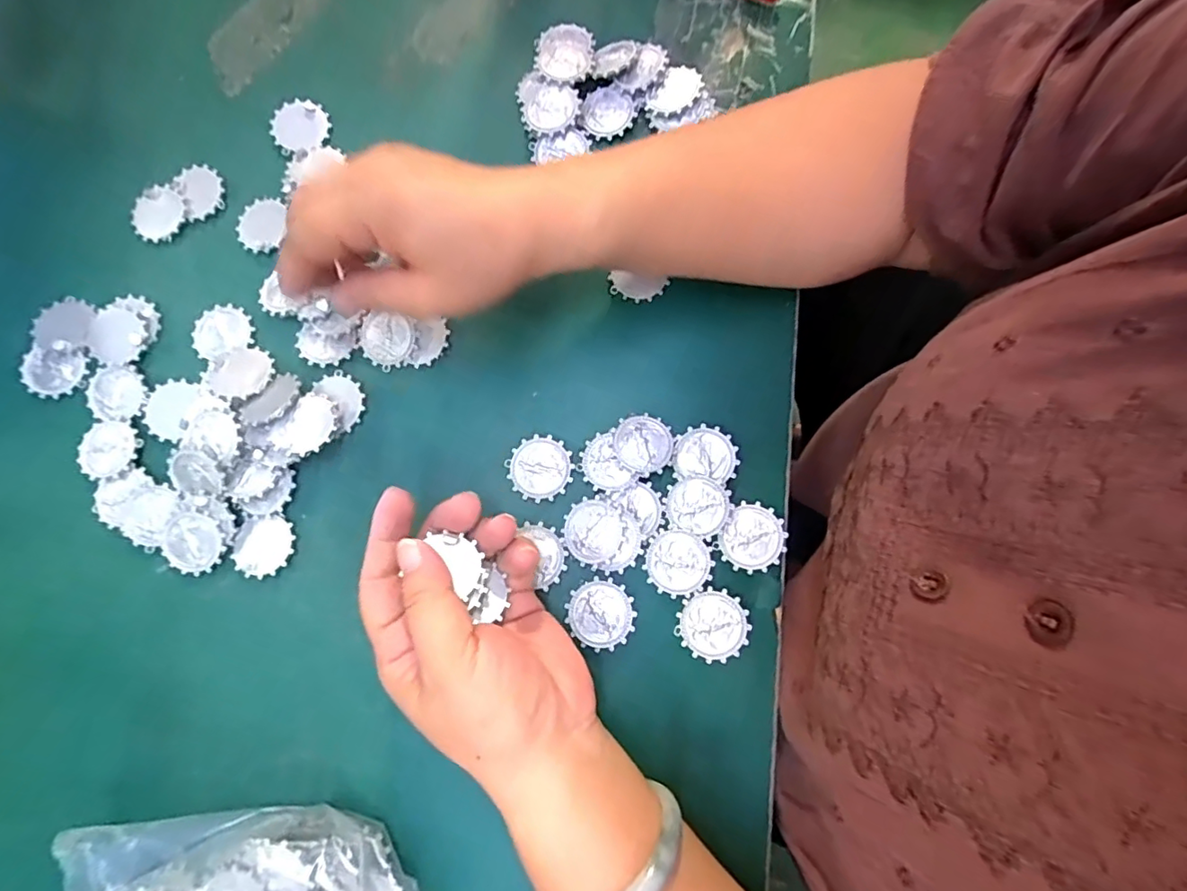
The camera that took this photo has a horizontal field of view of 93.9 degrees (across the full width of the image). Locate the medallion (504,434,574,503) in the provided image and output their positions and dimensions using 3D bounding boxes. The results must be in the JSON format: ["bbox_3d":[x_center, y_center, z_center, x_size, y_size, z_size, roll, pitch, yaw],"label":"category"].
[{"bbox_3d":[-0.028,0.012,0.290,0.032,0.004,0.033,0,80,1],"label":"medallion"}]

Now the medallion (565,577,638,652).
[{"bbox_3d":[0.004,0.083,0.273,0.032,0.004,0.032,0,80,1],"label":"medallion"}]

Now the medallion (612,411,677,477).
[{"bbox_3d":[0.026,-0.001,0.288,0.030,0.004,0.031,24,70,7],"label":"medallion"}]

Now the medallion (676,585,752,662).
[{"bbox_3d":[0.059,0.088,0.271,0.033,0.004,0.033,12,80,3],"label":"medallion"}]

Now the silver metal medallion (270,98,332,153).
[{"bbox_3d":[-0.176,-0.192,0.332,0.033,0.004,0.034,0,80,1],"label":"silver metal medallion"}]

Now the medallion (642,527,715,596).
[{"bbox_3d":[0.042,0.058,0.276,0.032,0.004,0.031,23,81,5],"label":"medallion"}]

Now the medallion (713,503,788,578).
[{"bbox_3d":[0.080,0.046,0.277,0.030,0.004,0.033,33,82,6],"label":"medallion"}]

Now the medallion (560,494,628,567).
[{"bbox_3d":[0.000,0.043,0.278,0.032,0.004,0.031,-5,75,20],"label":"medallion"}]

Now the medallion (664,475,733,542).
[{"bbox_3d":[0.053,0.030,0.281,0.032,0.004,0.029,20,81,4],"label":"medallion"}]

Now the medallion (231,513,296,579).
[{"bbox_3d":[-0.171,0.051,0.287,0.030,0.004,0.032,0,80,1],"label":"medallion"}]

